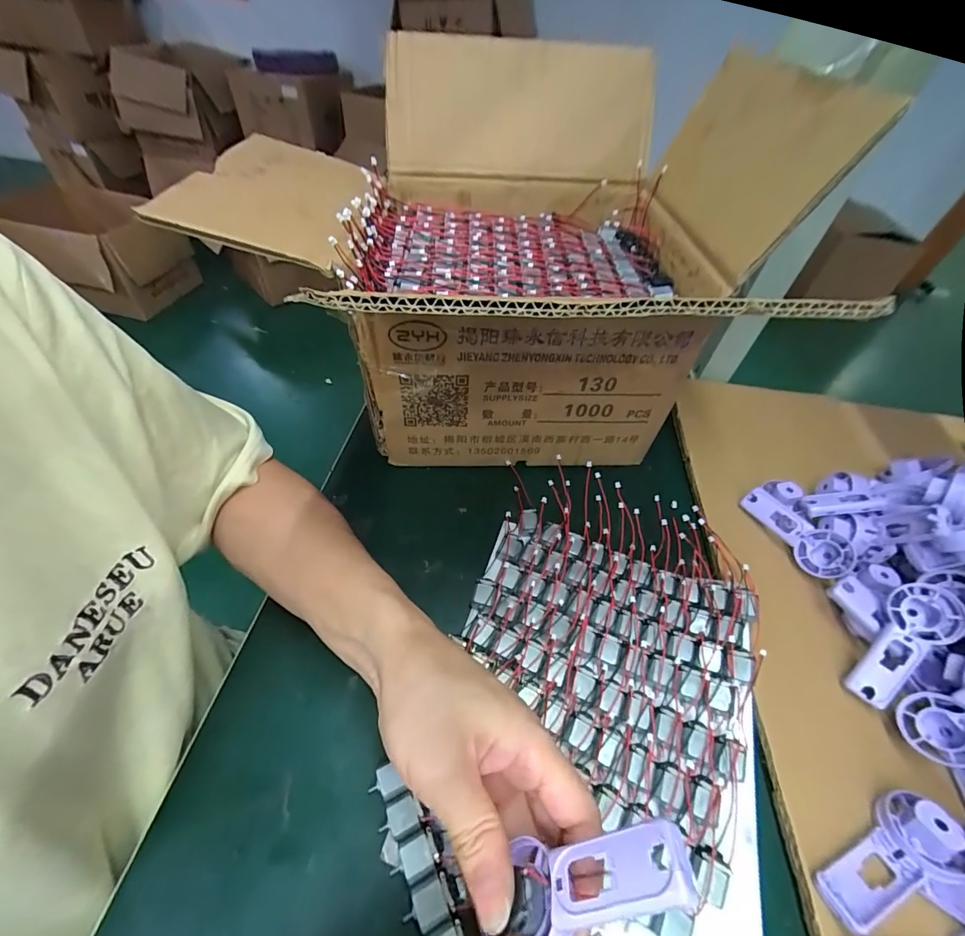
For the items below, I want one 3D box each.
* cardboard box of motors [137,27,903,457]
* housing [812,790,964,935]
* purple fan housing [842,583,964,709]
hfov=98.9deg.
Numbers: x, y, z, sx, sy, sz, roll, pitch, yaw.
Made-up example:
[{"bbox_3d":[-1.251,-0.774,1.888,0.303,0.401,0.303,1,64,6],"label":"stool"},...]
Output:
[{"bbox_3d":[0.021,-0.181,0.410,0.427,0.277,0.323,3,49,-1],"label":"cardboard box of motors"},{"bbox_3d":[0.226,0.220,0.226,0.085,0.027,0.034,-19,54,-21],"label":"housing"},{"bbox_3d":[0.297,0.124,0.294,0.096,0.019,0.038,-46,63,-5],"label":"purple fan housing"}]

